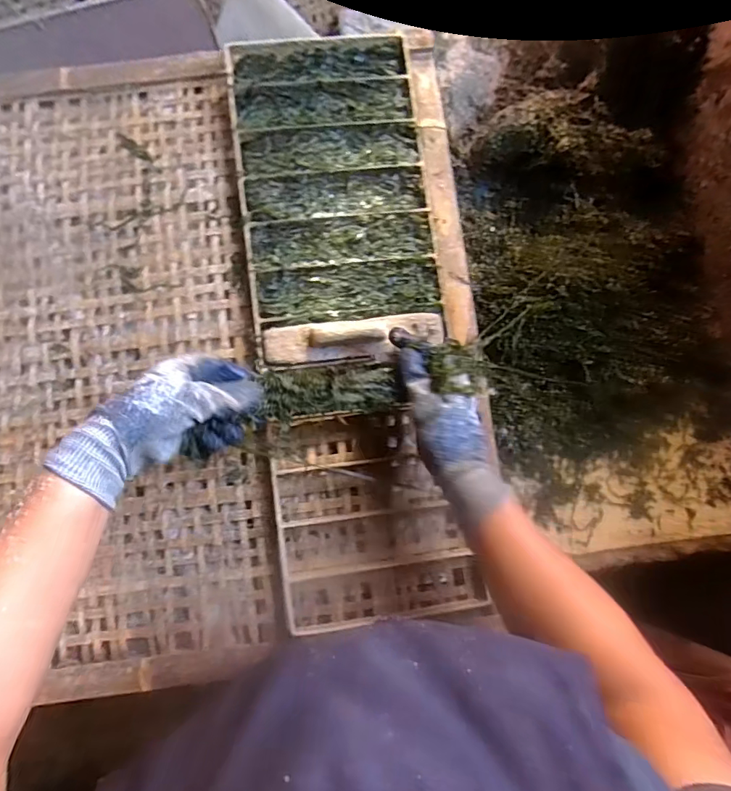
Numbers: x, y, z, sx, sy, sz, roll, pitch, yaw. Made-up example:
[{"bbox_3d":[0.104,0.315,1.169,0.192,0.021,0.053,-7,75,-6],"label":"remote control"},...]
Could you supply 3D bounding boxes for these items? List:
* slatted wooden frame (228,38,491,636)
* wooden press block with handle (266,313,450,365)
[{"bbox_3d":[-0.016,-0.102,0.580,0.220,0.030,0.716,-7,84,-4],"label":"slatted wooden frame"},{"bbox_3d":[-0.012,-0.065,0.556,0.208,0.028,0.055,-8,73,-4],"label":"wooden press block with handle"}]

